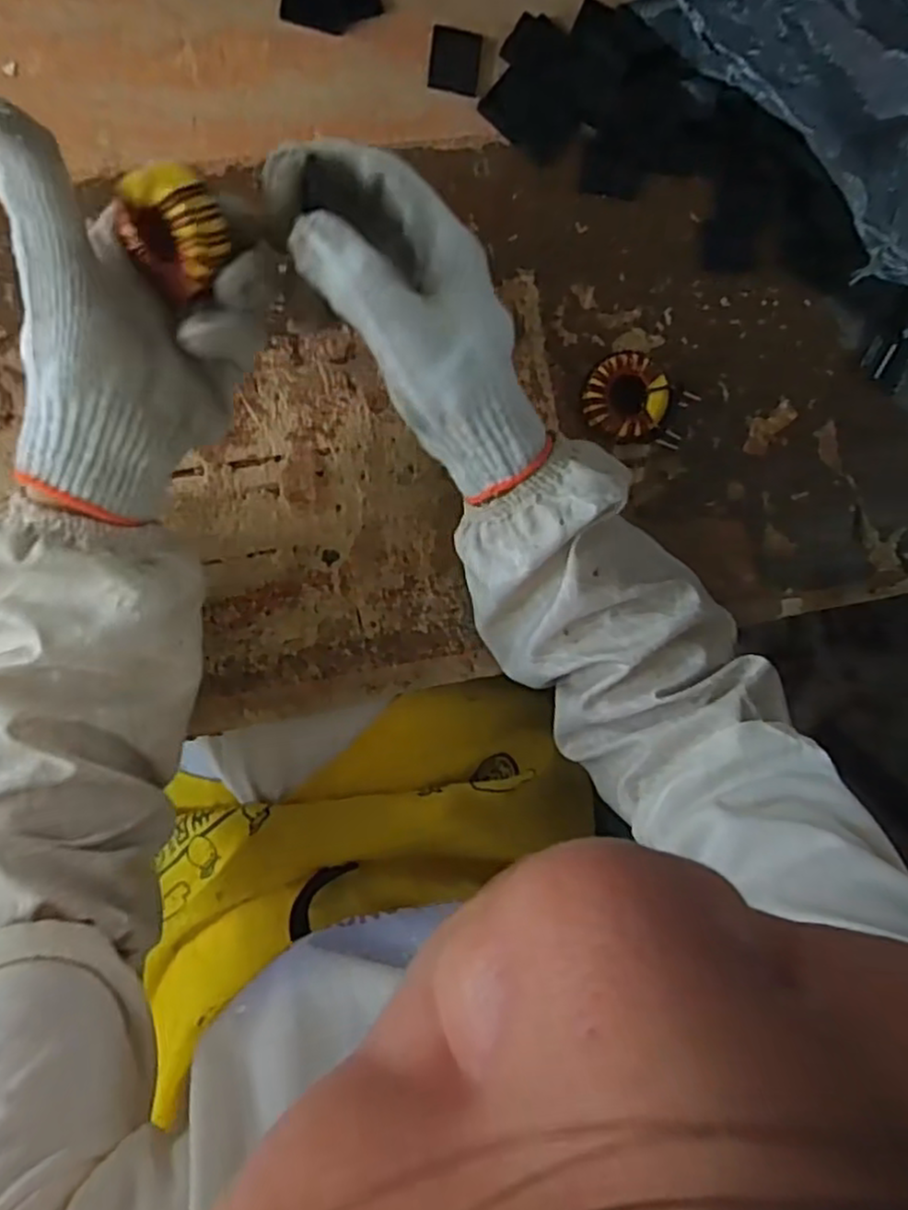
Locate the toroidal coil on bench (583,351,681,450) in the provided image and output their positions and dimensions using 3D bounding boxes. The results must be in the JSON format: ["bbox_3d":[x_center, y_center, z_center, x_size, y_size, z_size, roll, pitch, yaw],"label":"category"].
[{"bbox_3d":[0.105,-0.119,0.424,0.059,0.025,0.050,-3,92,-9],"label":"toroidal coil on bench"}]

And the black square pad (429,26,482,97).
[{"bbox_3d":[0.001,-0.308,0.411,0.028,0.004,0.032,4,91,-9],"label":"black square pad"}]

